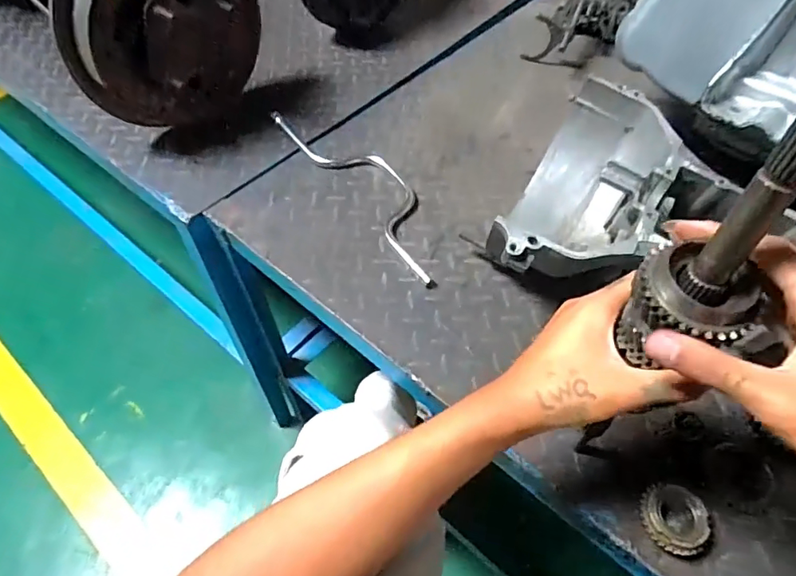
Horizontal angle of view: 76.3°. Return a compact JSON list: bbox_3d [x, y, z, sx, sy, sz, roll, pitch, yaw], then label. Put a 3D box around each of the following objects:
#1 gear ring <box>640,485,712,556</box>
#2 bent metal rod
[{"bbox_3d":[0.234,0.198,0.433,0.054,0.029,0.054,0,54,0],"label":"gear ring"},{"bbox_3d":[-0.043,-0.146,0.685,0.082,0.013,0.378,-31,61,-19],"label":"bent metal rod"}]

